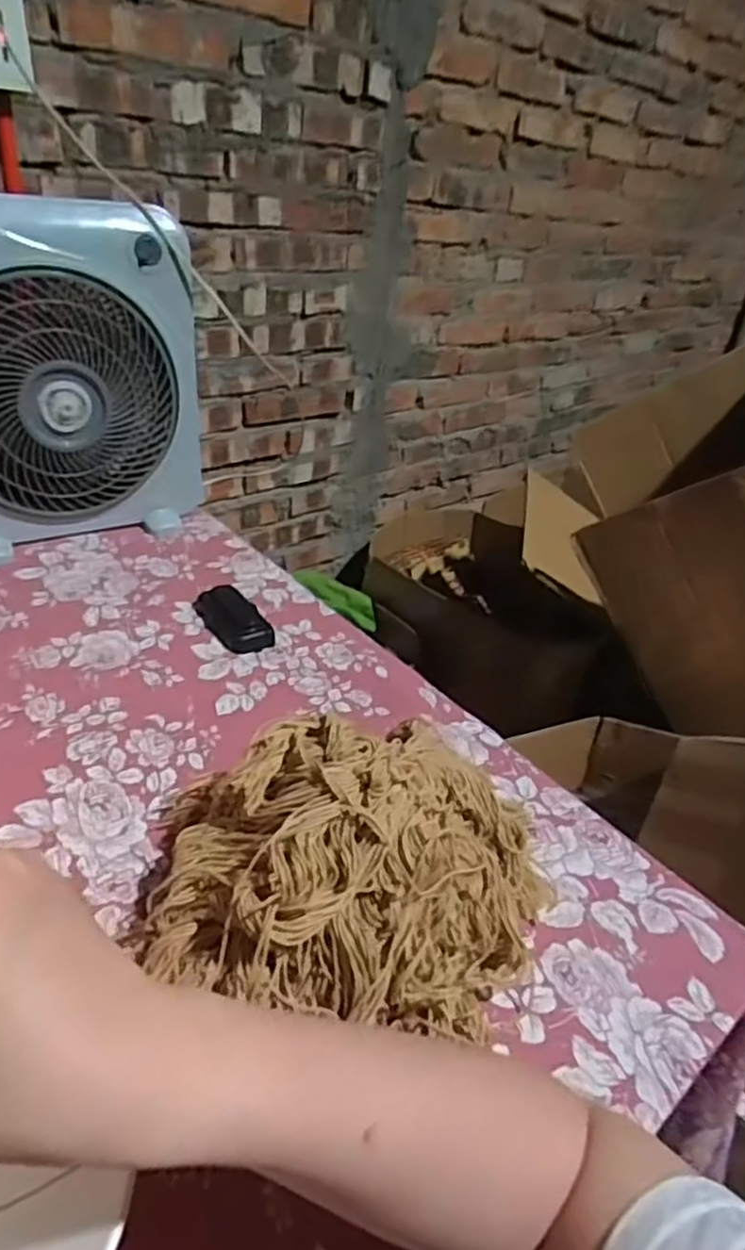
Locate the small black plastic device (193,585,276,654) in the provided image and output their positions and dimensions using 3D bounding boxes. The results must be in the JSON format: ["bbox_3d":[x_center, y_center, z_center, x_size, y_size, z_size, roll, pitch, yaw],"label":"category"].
[{"bbox_3d":[-0.147,-0.008,0.754,0.057,0.021,0.101,-15,39,-30],"label":"small black plastic device"}]

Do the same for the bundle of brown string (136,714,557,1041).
[{"bbox_3d":[-0.010,0.147,0.463,0.272,0.104,0.190,4,33,-5],"label":"bundle of brown string"}]

